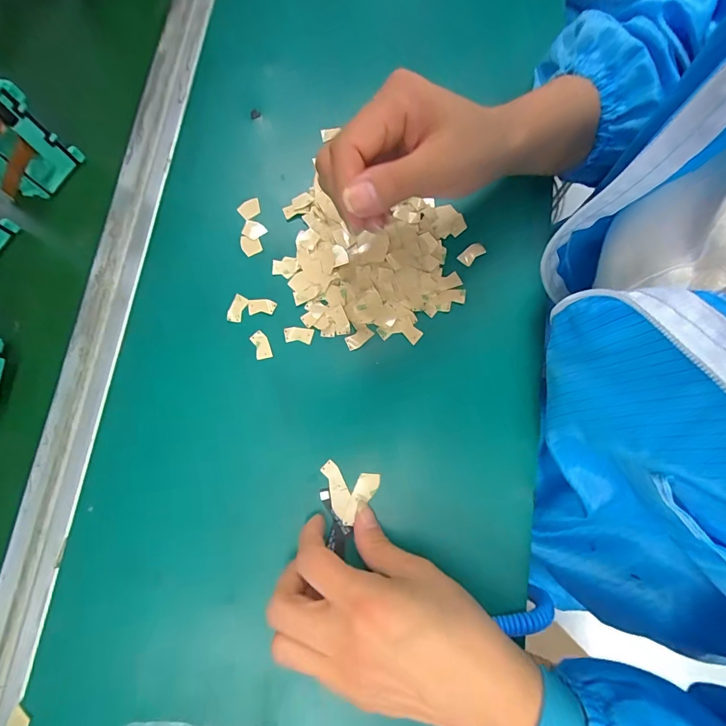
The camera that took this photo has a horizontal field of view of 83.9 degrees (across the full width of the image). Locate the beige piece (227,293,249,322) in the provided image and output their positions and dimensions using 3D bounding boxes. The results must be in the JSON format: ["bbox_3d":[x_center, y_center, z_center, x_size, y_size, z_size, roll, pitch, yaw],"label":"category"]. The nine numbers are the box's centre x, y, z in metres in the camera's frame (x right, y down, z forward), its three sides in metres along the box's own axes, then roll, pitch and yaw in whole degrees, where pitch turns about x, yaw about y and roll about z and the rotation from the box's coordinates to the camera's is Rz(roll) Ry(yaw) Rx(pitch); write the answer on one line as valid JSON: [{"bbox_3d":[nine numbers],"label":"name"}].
[{"bbox_3d":[-0.091,-0.040,0.293,0.010,0.006,0.020,19,79,5],"label":"beige piece"}]

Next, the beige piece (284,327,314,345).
[{"bbox_3d":[-0.046,-0.020,0.290,0.020,0.005,0.011,5,79,2],"label":"beige piece"}]

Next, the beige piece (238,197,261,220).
[{"bbox_3d":[-0.086,-0.118,0.309,0.017,0.005,0.014,-31,79,-5],"label":"beige piece"}]

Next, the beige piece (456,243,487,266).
[{"bbox_3d":[0.081,-0.082,0.300,0.020,0.004,0.011,-39,80,-6],"label":"beige piece"}]

